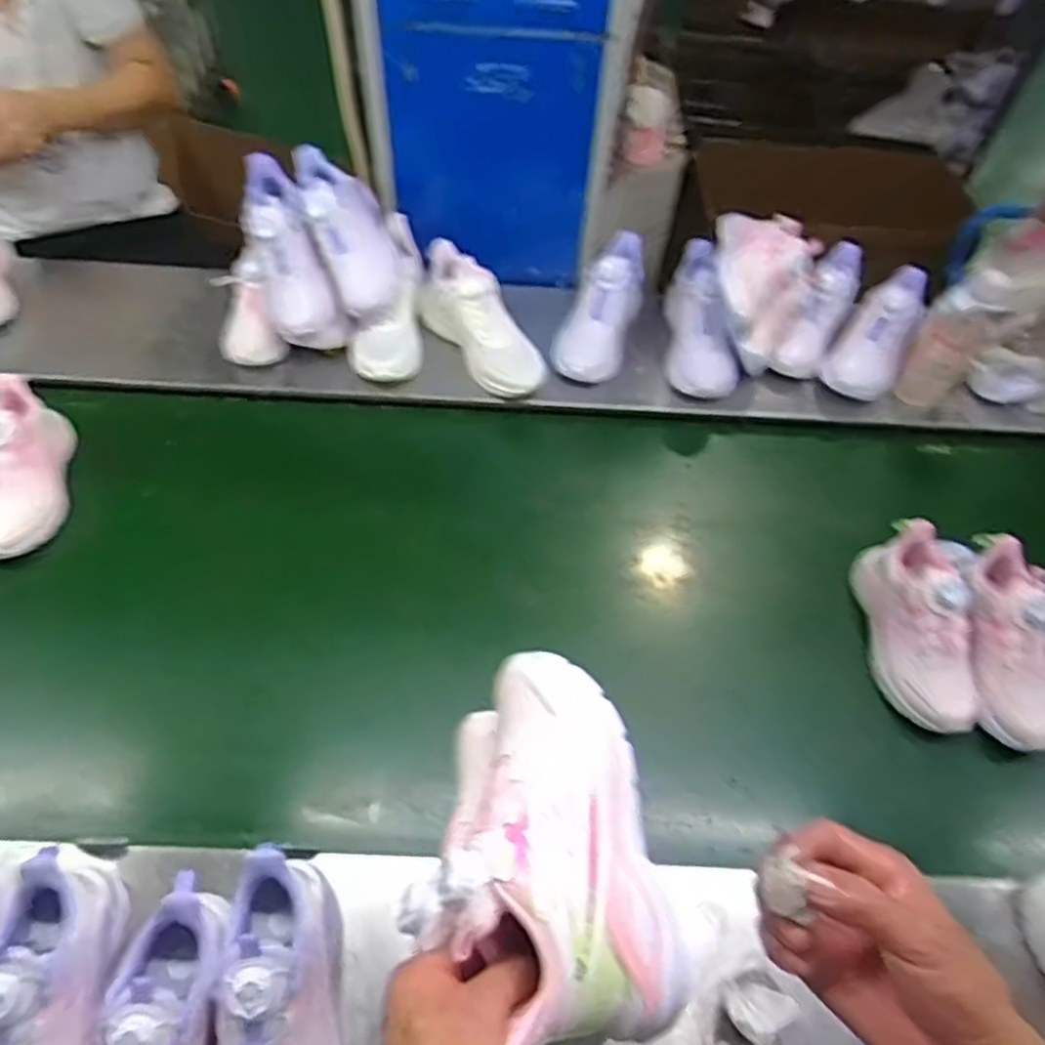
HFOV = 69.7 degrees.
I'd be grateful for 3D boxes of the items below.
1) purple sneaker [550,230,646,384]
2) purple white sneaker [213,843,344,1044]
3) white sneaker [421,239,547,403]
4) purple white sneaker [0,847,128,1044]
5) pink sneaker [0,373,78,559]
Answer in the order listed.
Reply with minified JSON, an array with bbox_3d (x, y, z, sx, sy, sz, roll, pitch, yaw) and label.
[{"bbox_3d":[0.105,-0.297,1.014,0.092,0.079,0.218,13,58,9],"label":"purple sneaker"},{"bbox_3d":[-0.183,0.367,0.557,0.078,0.114,0.210,-1,57,1],"label":"purple white sneaker"},{"bbox_3d":[-0.057,-0.269,1.000,0.084,0.093,0.248,-30,77,-17],"label":"white sneaker"},{"bbox_3d":[-0.354,0.358,0.548,0.086,0.096,0.221,-1,57,0],"label":"purple white sneaker"},{"bbox_3d":[-0.594,-0.065,0.876,0.080,0.103,0.217,-8,57,-4],"label":"pink sneaker"}]

